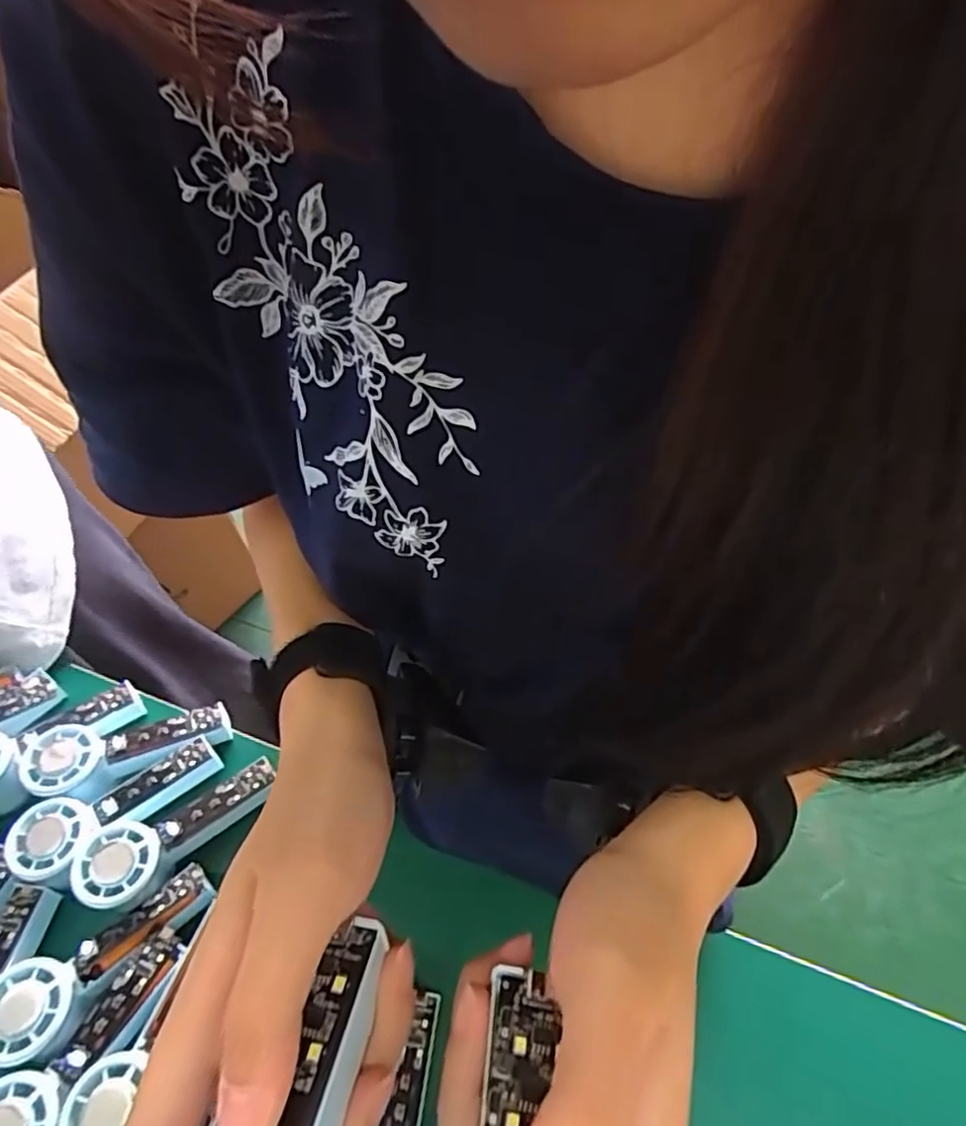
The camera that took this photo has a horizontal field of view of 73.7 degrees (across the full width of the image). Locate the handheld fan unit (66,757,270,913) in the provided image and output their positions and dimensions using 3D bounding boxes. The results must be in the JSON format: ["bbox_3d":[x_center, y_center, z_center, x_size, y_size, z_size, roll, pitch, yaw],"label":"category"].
[{"bbox_3d":[-0.238,0.206,0.506,0.147,0.026,0.056,-29,57,-33],"label":"handheld fan unit"}]

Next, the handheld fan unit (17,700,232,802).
[{"bbox_3d":[-0.296,0.154,0.542,0.152,0.027,0.066,-10,53,-23],"label":"handheld fan unit"}]

